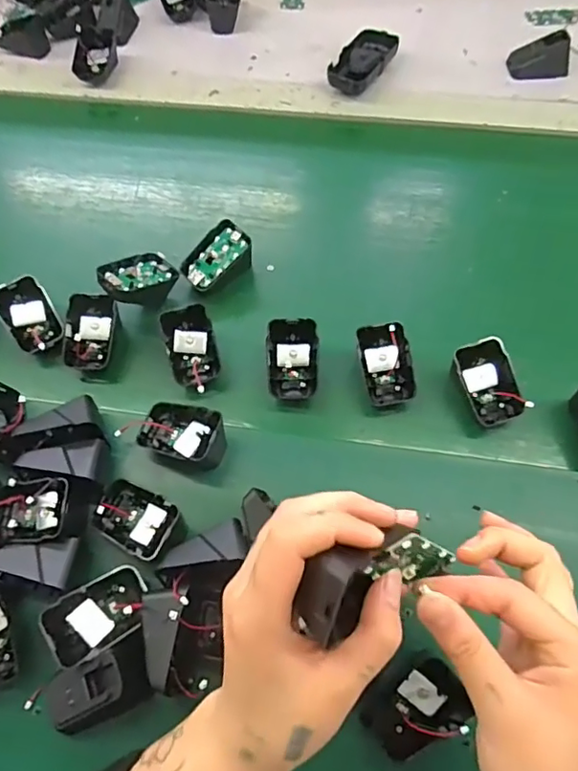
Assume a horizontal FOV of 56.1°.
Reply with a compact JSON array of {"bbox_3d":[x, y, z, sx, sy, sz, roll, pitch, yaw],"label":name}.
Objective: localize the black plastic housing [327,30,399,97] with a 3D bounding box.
[{"bbox_3d":[0.091,-0.392,0.657,0.052,0.028,0.116,26,68,15],"label":"black plastic housing"}]

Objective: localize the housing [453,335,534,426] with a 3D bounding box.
[{"bbox_3d":[0.167,0.000,0.458,0.047,0.040,0.063,-19,63,-5],"label":"housing"}]

